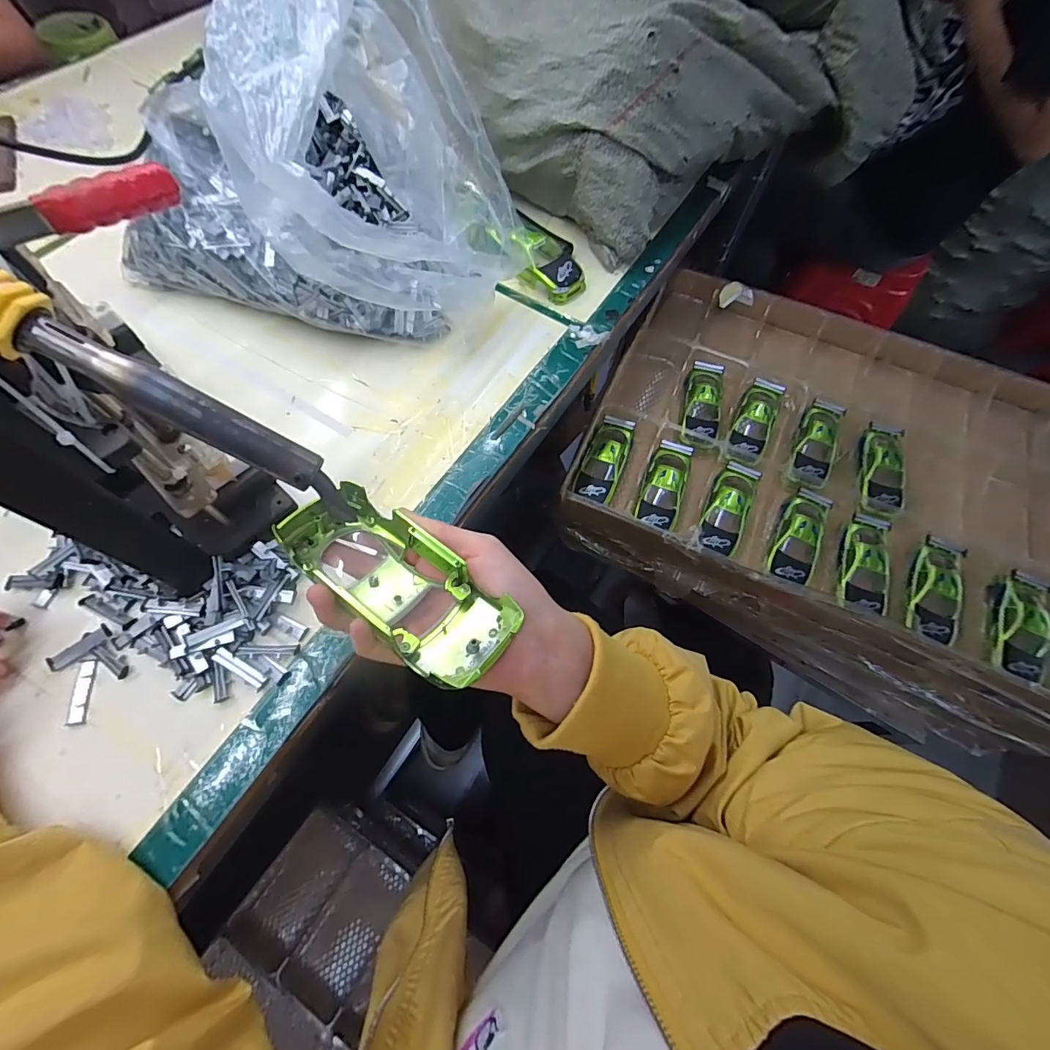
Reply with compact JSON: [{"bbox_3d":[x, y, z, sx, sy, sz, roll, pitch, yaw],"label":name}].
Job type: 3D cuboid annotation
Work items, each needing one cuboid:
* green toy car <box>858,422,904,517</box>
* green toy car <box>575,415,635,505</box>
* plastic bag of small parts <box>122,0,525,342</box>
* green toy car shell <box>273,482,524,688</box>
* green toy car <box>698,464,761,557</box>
[{"bbox_3d":[0.469,-0.080,0.600,0.054,0.031,0.154,20,66,5],"label":"green toy car"},{"bbox_3d":[0.104,-0.084,0.592,0.048,0.031,0.125,20,66,6],"label":"green toy car"},{"bbox_3d":[-0.186,-0.322,0.404,0.336,0.215,0.237,26,67,8],"label":"plastic bag of small parts"},{"bbox_3d":[-0.067,0.030,0.242,0.127,0.045,0.051,33,68,17],"label":"green toy car shell"},{"bbox_3d":[0.251,-0.018,0.575,0.051,0.041,0.143,27,67,9],"label":"green toy car"}]

